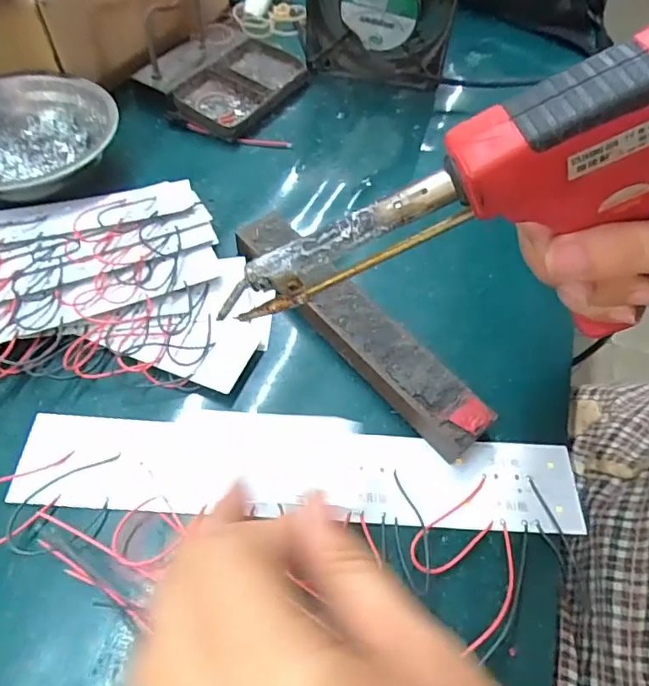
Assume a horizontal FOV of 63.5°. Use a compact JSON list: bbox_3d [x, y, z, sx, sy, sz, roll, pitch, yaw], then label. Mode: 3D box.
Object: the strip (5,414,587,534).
[{"bbox_3d":[-0.010,0.062,0.266,0.272,0.005,0.049,4,57,-2],"label":"strip"}]

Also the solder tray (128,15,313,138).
[{"bbox_3d":[-0.078,-0.221,0.435,0.096,0.028,0.113,32,60,15],"label":"solder tray"}]

